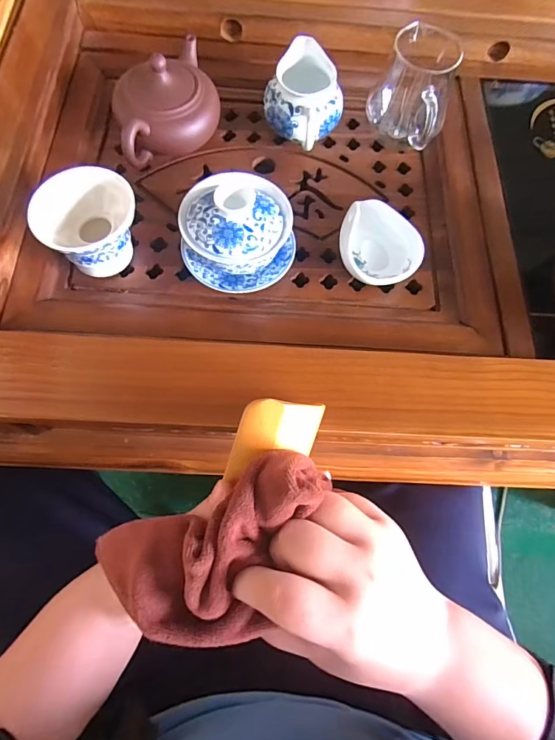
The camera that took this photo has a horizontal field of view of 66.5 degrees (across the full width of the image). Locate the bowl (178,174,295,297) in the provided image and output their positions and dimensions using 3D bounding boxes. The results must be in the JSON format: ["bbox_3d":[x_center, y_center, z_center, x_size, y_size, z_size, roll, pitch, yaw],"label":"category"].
[{"bbox_3d":[-0.034,-0.120,0.364,0.095,0.068,0.085,-21,72,-10],"label":"bowl"}]

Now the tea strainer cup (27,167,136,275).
[{"bbox_3d":[-0.160,-0.123,0.369,0.080,0.062,0.077,1,70,-2],"label":"tea strainer cup"}]

